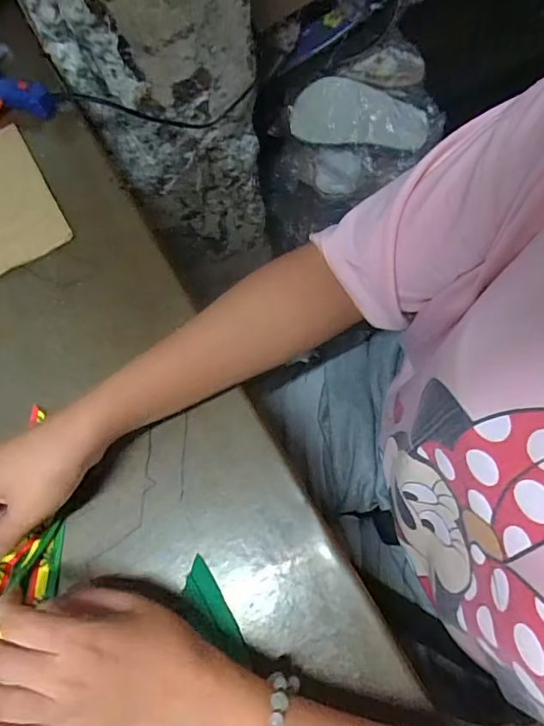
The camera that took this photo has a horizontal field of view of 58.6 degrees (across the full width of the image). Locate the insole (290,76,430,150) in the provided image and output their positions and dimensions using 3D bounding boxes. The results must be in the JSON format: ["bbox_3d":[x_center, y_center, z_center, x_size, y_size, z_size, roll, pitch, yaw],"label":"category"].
[{"bbox_3d":[0.142,-0.386,0.744,0.227,0.028,0.093,-5,98,-17],"label":"insole"}]

